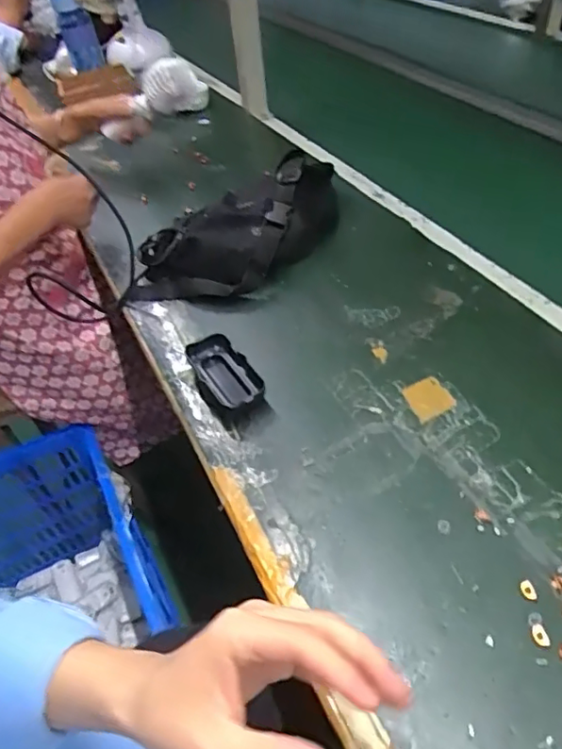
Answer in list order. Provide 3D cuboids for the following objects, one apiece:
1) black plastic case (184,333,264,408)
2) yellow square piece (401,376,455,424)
[{"bbox_3d":[-0.060,-0.002,0.632,0.047,0.035,0.095,-30,48,-20],"label":"black plastic case"},{"bbox_3d":[0.151,0.024,0.593,0.041,0.004,0.046,-21,46,-12],"label":"yellow square piece"}]

